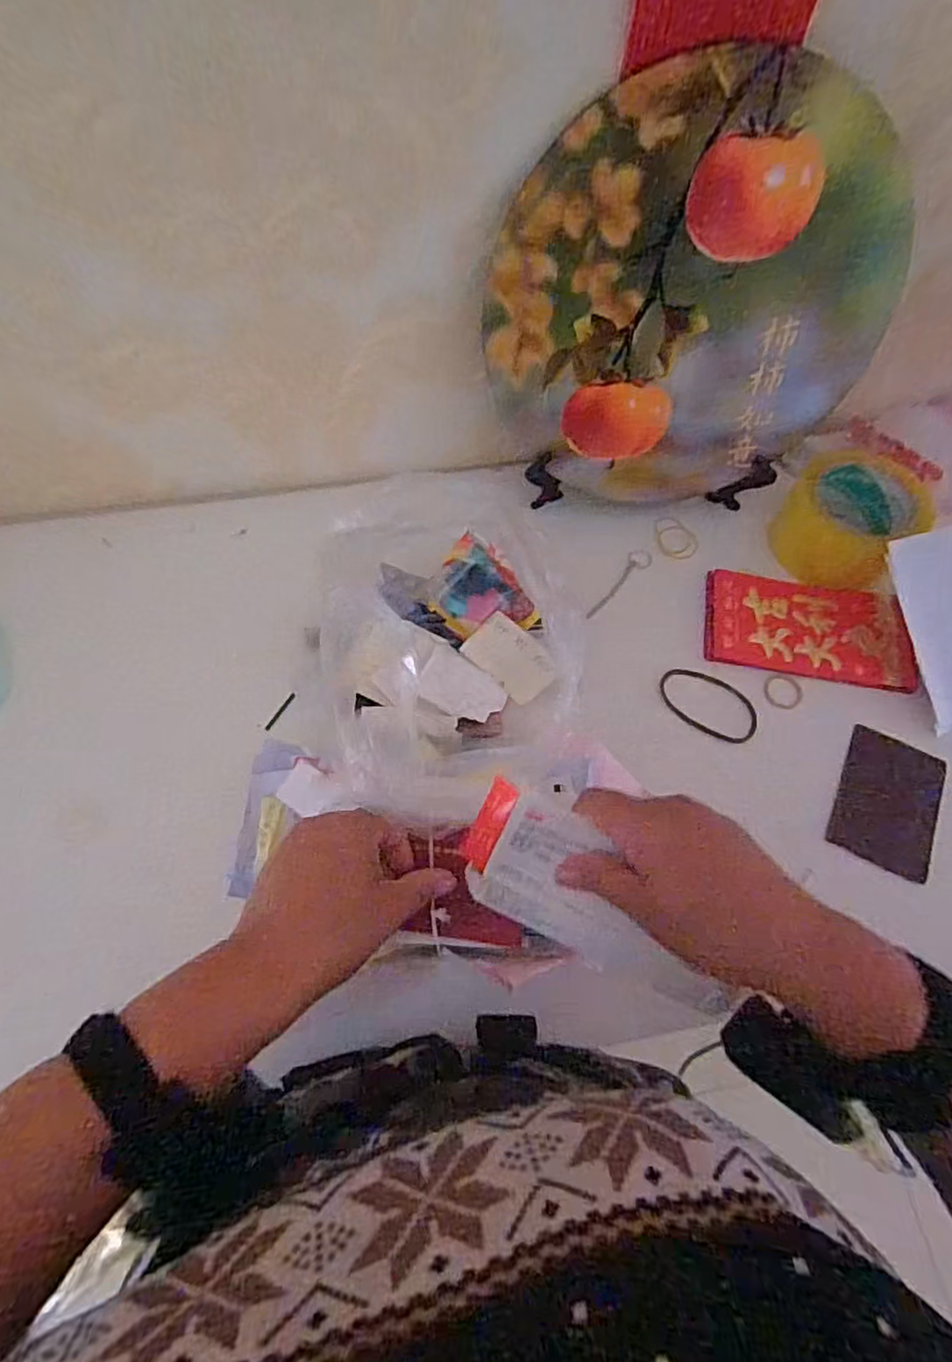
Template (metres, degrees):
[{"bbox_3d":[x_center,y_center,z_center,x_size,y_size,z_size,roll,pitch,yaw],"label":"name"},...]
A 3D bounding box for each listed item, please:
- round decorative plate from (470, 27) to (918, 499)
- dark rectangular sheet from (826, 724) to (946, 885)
[{"bbox_3d":[0.149,-0.256,0.460,0.271,0.275,0.010,-17,47,20],"label":"round decorative plate"},{"bbox_3d":[0.304,0.088,0.471,0.069,0.010,0.097,22,66,9],"label":"dark rectangular sheet"}]

